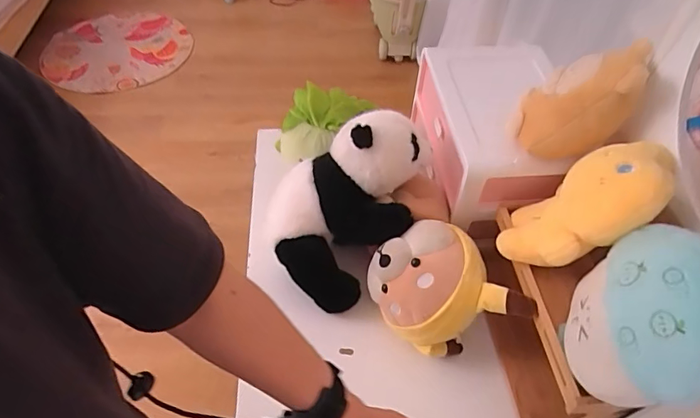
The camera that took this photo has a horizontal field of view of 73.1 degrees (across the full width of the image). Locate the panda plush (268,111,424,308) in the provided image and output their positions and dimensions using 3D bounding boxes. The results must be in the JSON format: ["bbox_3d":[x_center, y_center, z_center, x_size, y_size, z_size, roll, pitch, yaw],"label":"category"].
[{"bbox_3d":[0.003,-0.010,0.793,0.199,0.233,0.267,35,58,24],"label":"panda plush"}]

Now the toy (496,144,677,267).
[{"bbox_3d":[0.308,-0.004,0.642,0.068,0.233,0.136,26,47,-23],"label":"toy"}]

